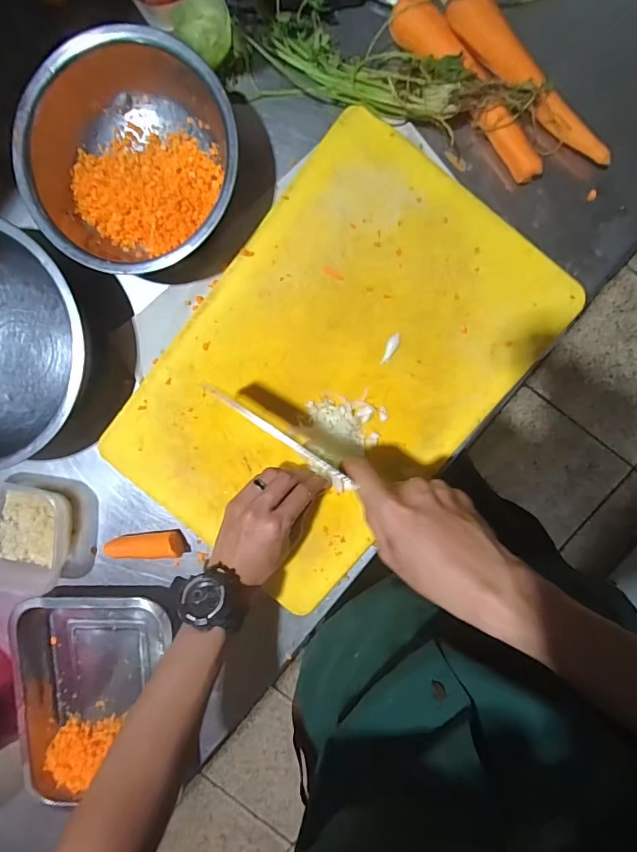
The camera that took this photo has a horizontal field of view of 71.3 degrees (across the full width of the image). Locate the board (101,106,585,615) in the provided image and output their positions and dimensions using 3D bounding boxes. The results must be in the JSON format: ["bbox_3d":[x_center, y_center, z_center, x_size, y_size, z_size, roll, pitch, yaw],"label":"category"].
[{"bbox_3d":[0.013,-0.052,0.453,0.300,0.015,0.444,40,98,0],"label":"board"}]

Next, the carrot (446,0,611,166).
[{"bbox_3d":[0.189,-0.309,0.405,0.031,0.039,0.194,-43,91,8],"label":"carrot"}]

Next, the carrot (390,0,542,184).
[{"bbox_3d":[0.141,-0.308,0.409,0.038,0.038,0.190,-42,92,8],"label":"carrot"}]

